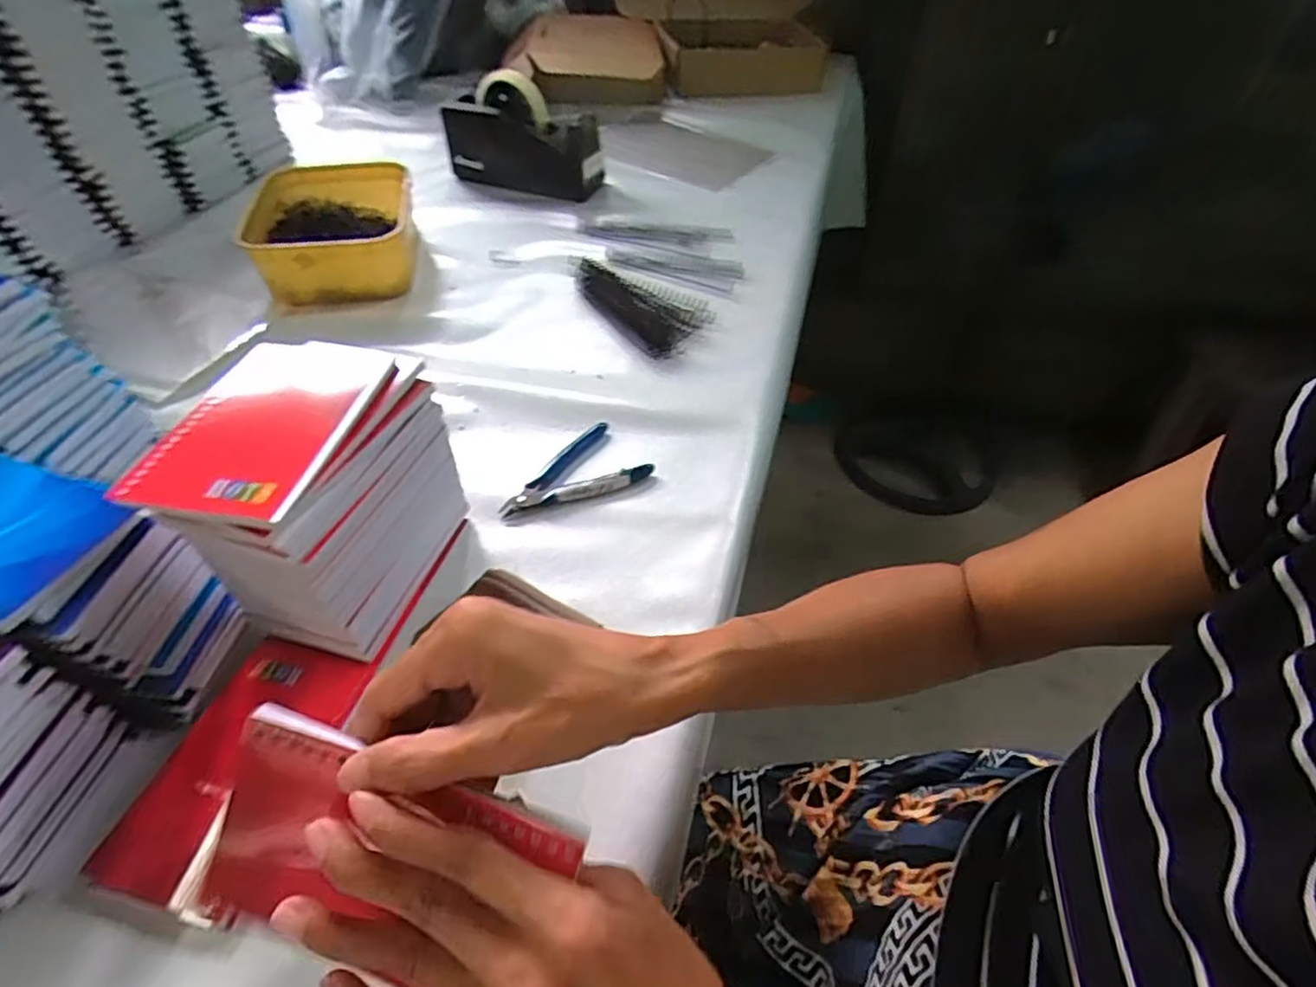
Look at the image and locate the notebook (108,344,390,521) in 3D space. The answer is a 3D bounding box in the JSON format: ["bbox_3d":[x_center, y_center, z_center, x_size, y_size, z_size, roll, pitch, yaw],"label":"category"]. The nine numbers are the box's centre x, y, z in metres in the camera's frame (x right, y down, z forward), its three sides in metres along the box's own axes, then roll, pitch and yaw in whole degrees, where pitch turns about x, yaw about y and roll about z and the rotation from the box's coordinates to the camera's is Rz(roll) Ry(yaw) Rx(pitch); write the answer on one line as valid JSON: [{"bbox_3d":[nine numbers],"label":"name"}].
[{"bbox_3d":[-0.204,-0.040,0.340,0.084,0.010,0.130,9,47,6],"label":"notebook"}]

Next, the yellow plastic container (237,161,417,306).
[{"bbox_3d":[-0.351,-0.290,0.709,0.160,0.063,0.214,-9,48,-11],"label":"yellow plastic container"}]

